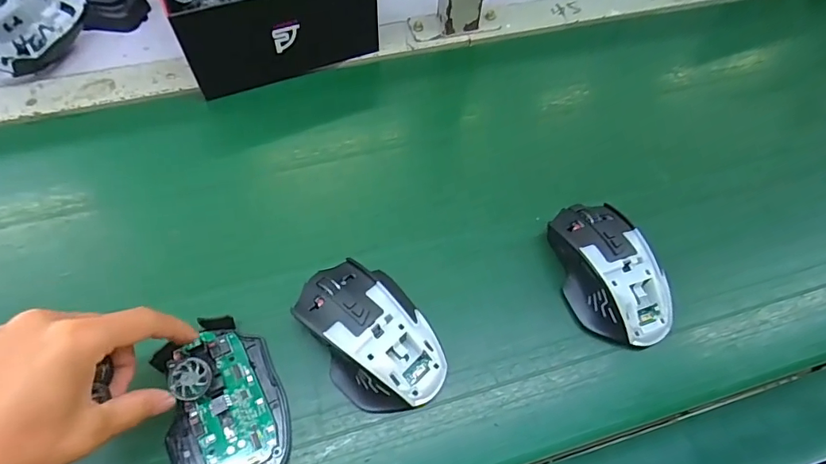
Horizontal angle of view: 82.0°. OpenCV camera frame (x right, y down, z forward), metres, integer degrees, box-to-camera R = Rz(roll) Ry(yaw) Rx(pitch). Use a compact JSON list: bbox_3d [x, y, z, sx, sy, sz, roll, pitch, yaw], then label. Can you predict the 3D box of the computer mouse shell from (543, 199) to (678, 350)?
[{"bbox_3d":[0.147,0.029,0.359,0.064,0.040,0.111,-13,61,-10],"label":"computer mouse shell"}]

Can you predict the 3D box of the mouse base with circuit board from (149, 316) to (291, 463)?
[{"bbox_3d":[-0.124,0.110,0.309,0.071,0.023,0.112,-16,62,-11],"label":"mouse base with circuit board"}]

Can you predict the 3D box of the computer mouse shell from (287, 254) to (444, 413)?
[{"bbox_3d":[-0.030,0.070,0.329,0.073,0.037,0.116,-39,68,-21],"label":"computer mouse shell"}]

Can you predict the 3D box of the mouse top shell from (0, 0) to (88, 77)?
[{"bbox_3d":[-0.385,-0.202,0.477,0.065,0.030,0.119,24,58,-4],"label":"mouse top shell"}]

